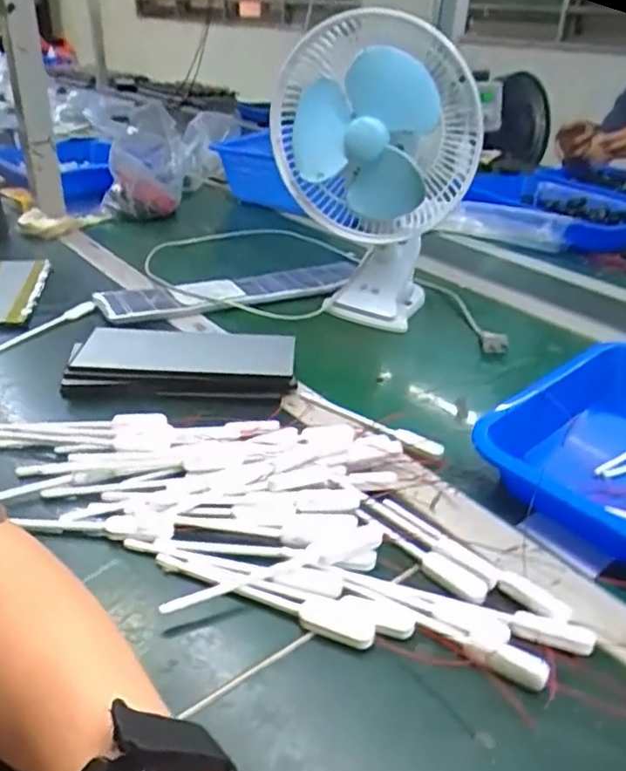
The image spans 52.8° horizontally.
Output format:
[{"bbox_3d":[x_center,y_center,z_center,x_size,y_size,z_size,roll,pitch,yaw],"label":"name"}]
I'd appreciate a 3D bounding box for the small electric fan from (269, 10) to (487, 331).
[{"bbox_3d":[0.070,-0.254,0.753,0.198,0.303,0.210,8,31,9],"label":"small electric fan"}]

